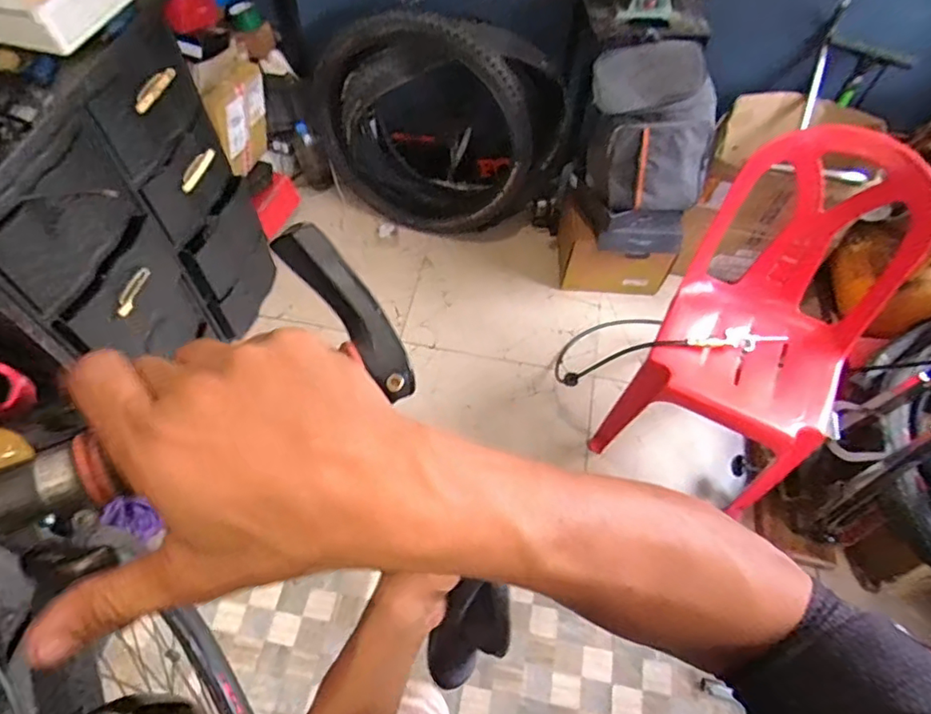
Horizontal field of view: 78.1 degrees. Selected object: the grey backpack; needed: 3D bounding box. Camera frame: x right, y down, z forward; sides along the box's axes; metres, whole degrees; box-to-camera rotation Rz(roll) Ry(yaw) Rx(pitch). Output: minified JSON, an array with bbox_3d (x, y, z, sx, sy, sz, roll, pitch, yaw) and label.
[{"bbox_3d":[0.492,-0.564,1.572,0.332,0.483,0.295,10,58,5],"label":"grey backpack"}]

